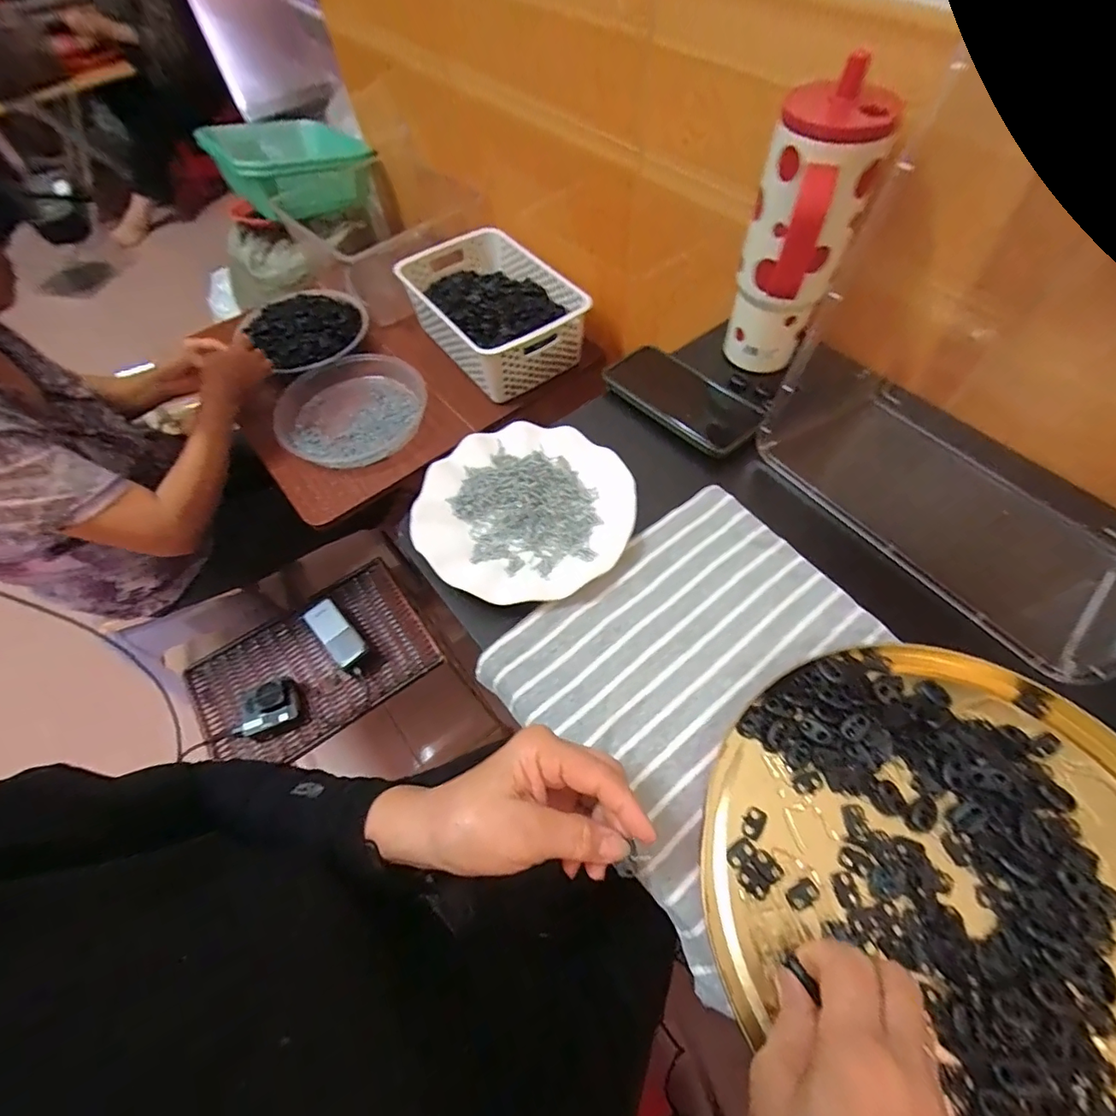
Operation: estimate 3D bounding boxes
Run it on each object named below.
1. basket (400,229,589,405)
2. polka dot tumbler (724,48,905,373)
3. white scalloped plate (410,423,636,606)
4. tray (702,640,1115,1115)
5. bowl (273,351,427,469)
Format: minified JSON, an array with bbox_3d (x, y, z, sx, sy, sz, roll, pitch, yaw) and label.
[{"bbox_3d":[-0.108,-0.421,0.861,0.213,0.100,0.308,-32,63,-14],"label":"basket"},{"bbox_3d":[0.199,-0.265,0.448,0.093,0.210,0.077,-41,65,-18],"label":"polka dot tumbler"},{"bbox_3d":[-0.028,-0.043,0.438,0.178,0.021,0.178,-2,60,3],"label":"white scalloped plate"},{"bbox_3d":[0.243,0.189,0.292,0.278,0.016,0.283,-2,60,3],"label":"tray"},{"bbox_3d":[-0.330,-0.236,0.817,0.238,0.040,0.225,-25,62,-10],"label":"bowl"}]

